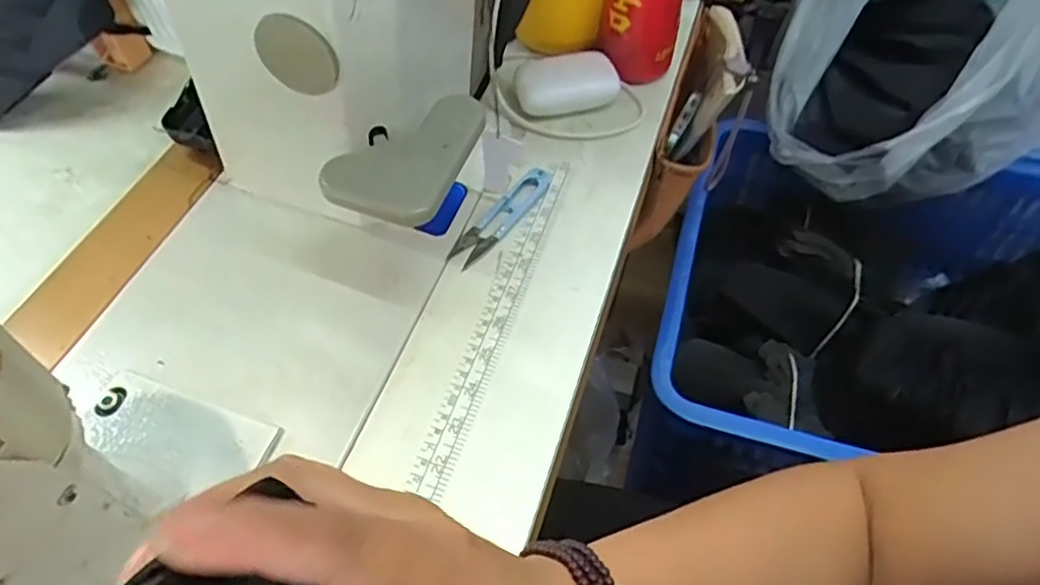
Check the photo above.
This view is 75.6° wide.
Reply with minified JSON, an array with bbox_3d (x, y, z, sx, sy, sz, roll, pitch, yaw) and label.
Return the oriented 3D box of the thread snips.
[{"bbox_3d":[-0.012,-0.056,0.484,0.023,0.011,0.102,33,60,23],"label":"thread snips"}]

